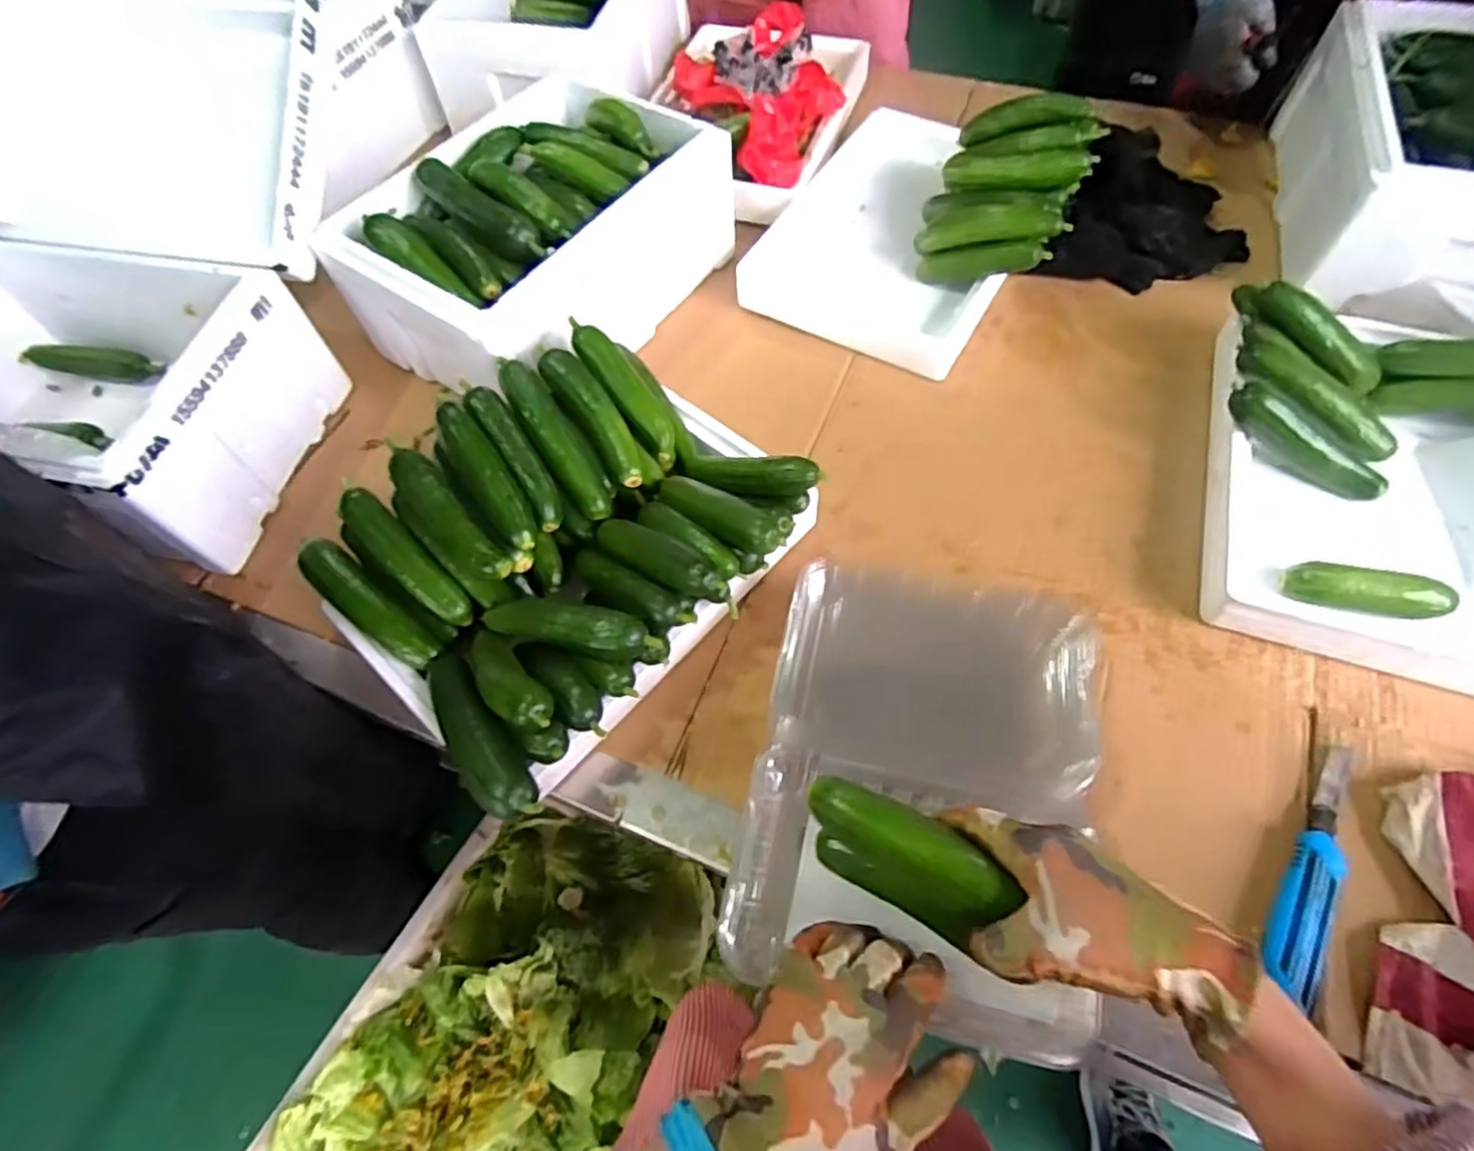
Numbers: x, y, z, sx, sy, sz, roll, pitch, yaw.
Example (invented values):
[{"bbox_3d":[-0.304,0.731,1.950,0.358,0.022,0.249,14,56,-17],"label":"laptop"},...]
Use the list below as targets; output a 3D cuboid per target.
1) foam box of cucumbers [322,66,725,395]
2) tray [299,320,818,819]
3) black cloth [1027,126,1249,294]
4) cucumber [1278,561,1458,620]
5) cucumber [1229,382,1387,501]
[{"bbox_3d":[-0.202,-0.355,0.741,0.276,0.144,0.366,34,68,19],"label":"foam box of cucumbers"},{"bbox_3d":[-0.129,-0.027,0.575,0.270,0.135,0.350,39,70,21],"label":"tray"},{"bbox_3d":[0.458,-0.409,0.794,0.234,0.082,0.166,-1,61,2],"label":"black cloth"},{"bbox_3d":[0.501,0.016,0.567,0.121,0.038,0.036,12,62,9],"label":"cucumber"},{"bbox_3d":[0.497,-0.115,0.620,0.151,0.029,0.040,37,68,0],"label":"cucumber"}]

